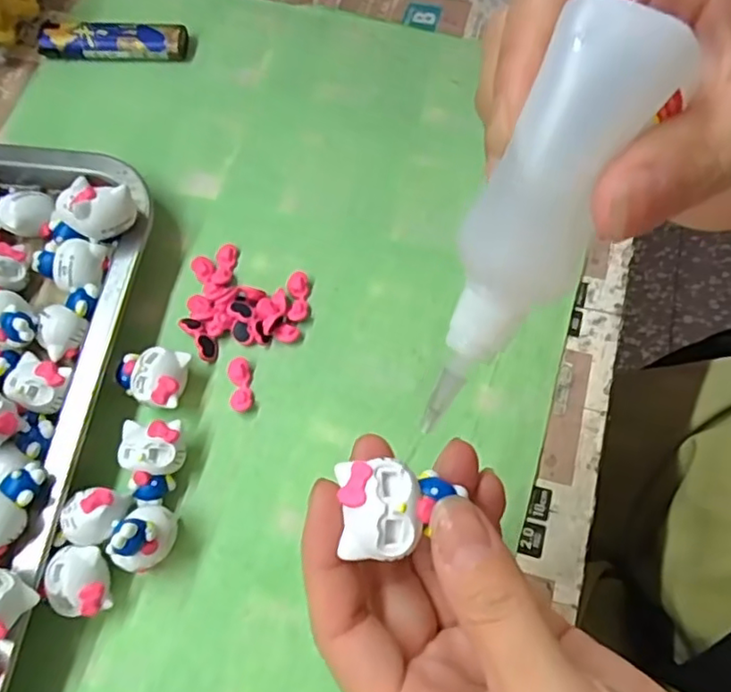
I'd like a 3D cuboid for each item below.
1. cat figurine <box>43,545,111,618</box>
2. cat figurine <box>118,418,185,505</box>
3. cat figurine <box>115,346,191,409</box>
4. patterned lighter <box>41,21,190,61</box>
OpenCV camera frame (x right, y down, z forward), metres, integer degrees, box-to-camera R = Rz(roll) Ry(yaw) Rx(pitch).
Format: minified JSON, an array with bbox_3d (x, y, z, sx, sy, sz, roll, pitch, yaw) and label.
[{"bbox_3d":[-0.108,0.090,0.237,0.020,0.020,0.024,-8,70,0],"label":"cat figurine"},{"bbox_3d":[-0.087,0.047,0.252,0.024,0.020,0.032,-5,70,1],"label":"cat figurine"},{"bbox_3d":[-0.091,0.014,0.264,0.031,0.020,0.024,10,71,6],"label":"cat figurine"},{"bbox_3d":[-0.137,-0.166,0.336,0.079,0.012,0.020,1,70,3],"label":"patterned lighter"}]

